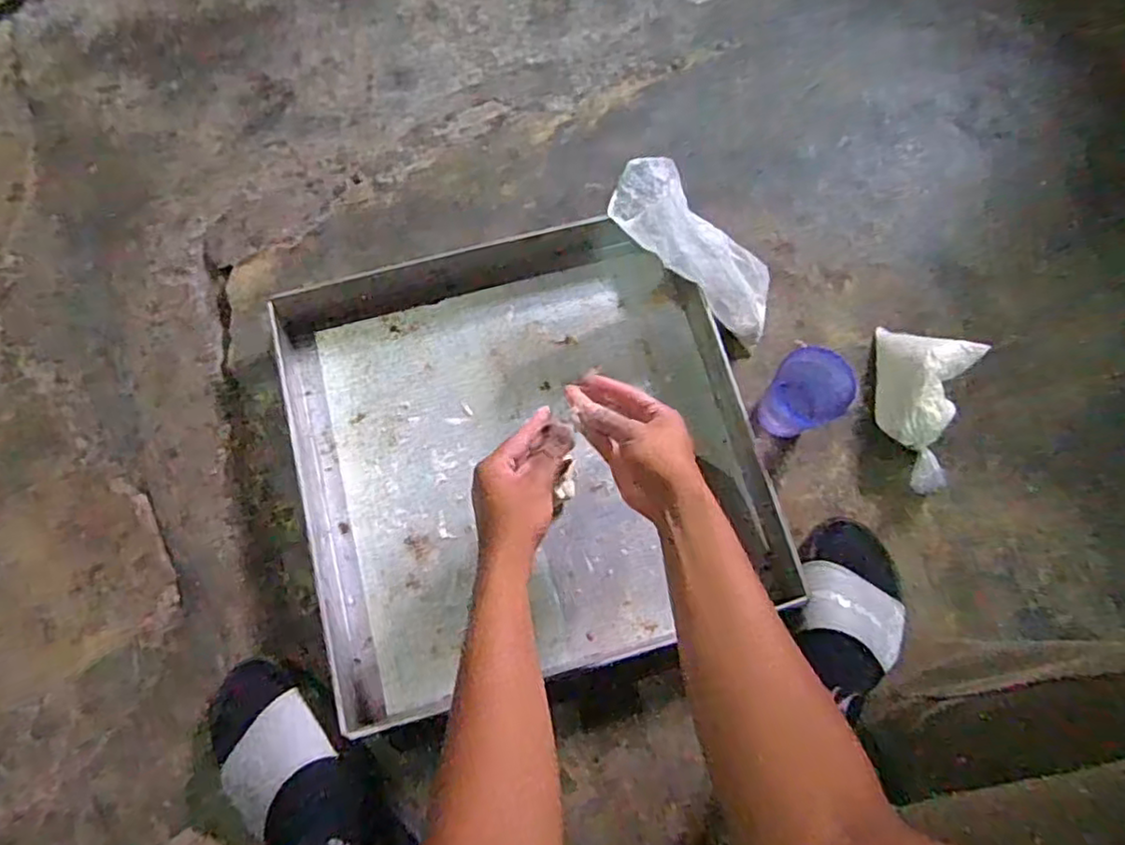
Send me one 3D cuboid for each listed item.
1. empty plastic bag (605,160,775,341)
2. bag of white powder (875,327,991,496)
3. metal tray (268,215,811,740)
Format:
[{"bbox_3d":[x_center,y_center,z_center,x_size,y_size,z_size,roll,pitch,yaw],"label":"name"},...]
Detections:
[{"bbox_3d":[0.151,-0.180,0.712,0.232,0.047,0.086,36,75,-26],"label":"empty plastic bag"},{"bbox_3d":[0.380,-0.019,0.723,0.084,0.074,0.171,16,76,3],"label":"bag of white powder"},{"bbox_3d":[-0.040,0.019,0.712,0.468,0.062,0.479,-16,76,-5],"label":"metal tray"}]

